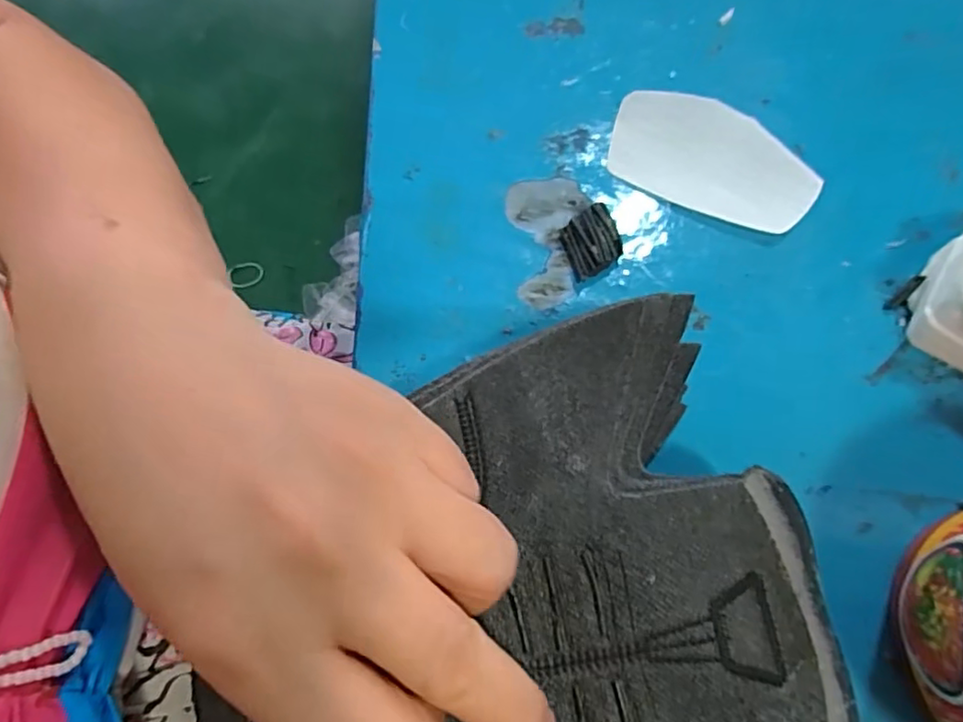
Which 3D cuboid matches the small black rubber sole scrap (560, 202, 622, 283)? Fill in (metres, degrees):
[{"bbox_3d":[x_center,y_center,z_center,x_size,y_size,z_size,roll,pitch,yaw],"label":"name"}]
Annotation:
[{"bbox_3d":[0.048,-0.051,0.266,0.022,0.010,0.030,-18,74,-4],"label":"small black rubber sole scrap"}]

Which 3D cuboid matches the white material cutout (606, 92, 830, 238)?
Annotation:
[{"bbox_3d":[0.105,-0.092,0.278,0.092,0.004,0.053,23,80,9],"label":"white material cutout"}]

